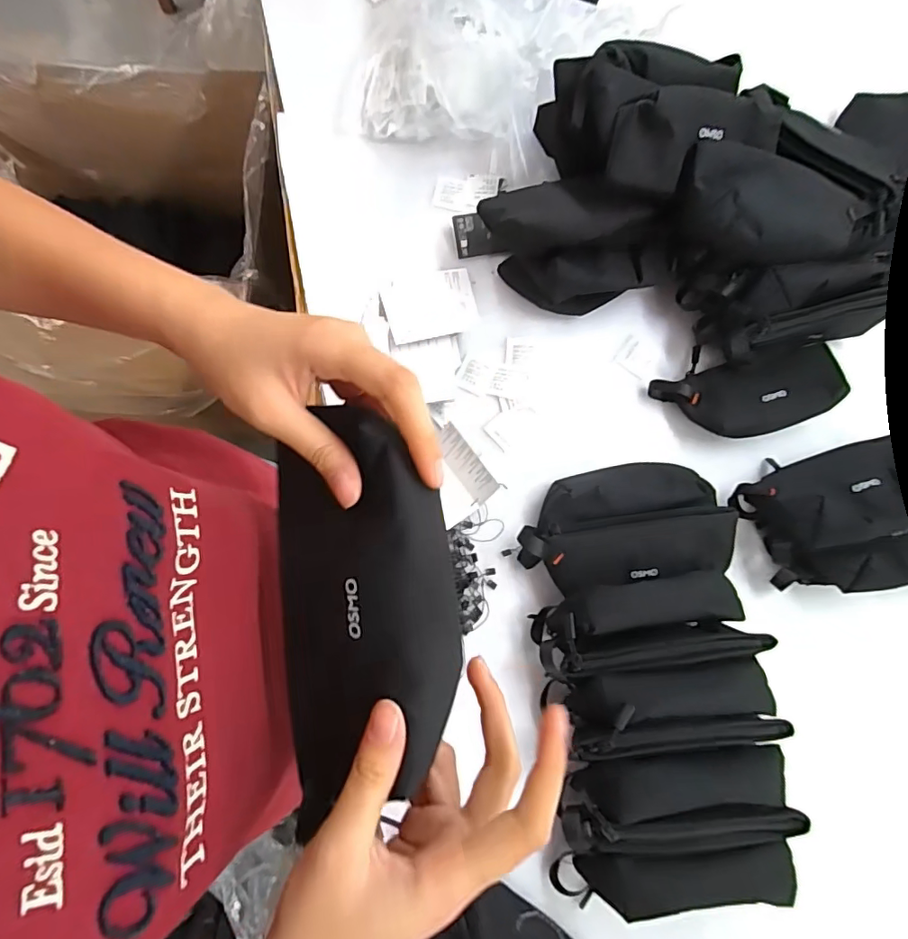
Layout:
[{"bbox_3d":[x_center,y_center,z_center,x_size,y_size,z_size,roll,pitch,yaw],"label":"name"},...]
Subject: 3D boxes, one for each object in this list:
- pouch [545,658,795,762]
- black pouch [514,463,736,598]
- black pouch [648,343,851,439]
[{"bbox_3d":[0.195,0.223,0.497,0.199,0.083,0.070,-6,80,-3],"label":"pouch"},{"bbox_3d":[0.176,0.057,0.544,0.216,0.057,0.122,-8,80,-3],"label":"black pouch"},{"bbox_3d":[0.334,-0.093,0.585,0.209,0.042,0.109,-11,80,-4],"label":"black pouch"}]

